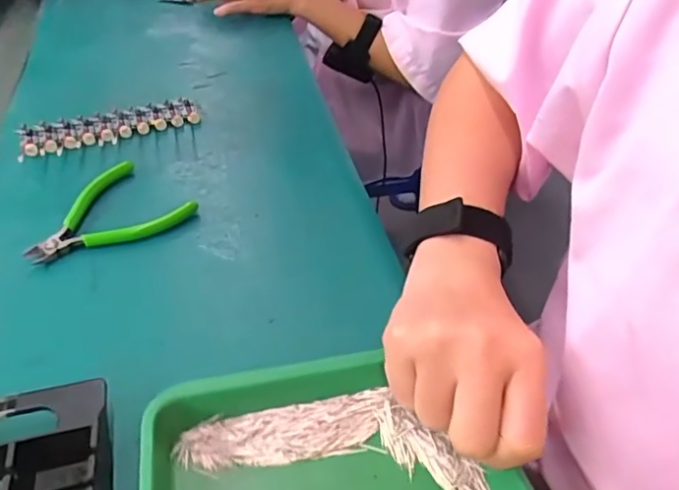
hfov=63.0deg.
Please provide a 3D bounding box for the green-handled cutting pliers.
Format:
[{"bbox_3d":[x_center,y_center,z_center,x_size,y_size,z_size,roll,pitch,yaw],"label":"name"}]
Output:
[{"bbox_3d":[-0.173,-0.019,0.410,0.086,0.013,0.108,25,49,26],"label":"green-handled cutting pliers"}]

